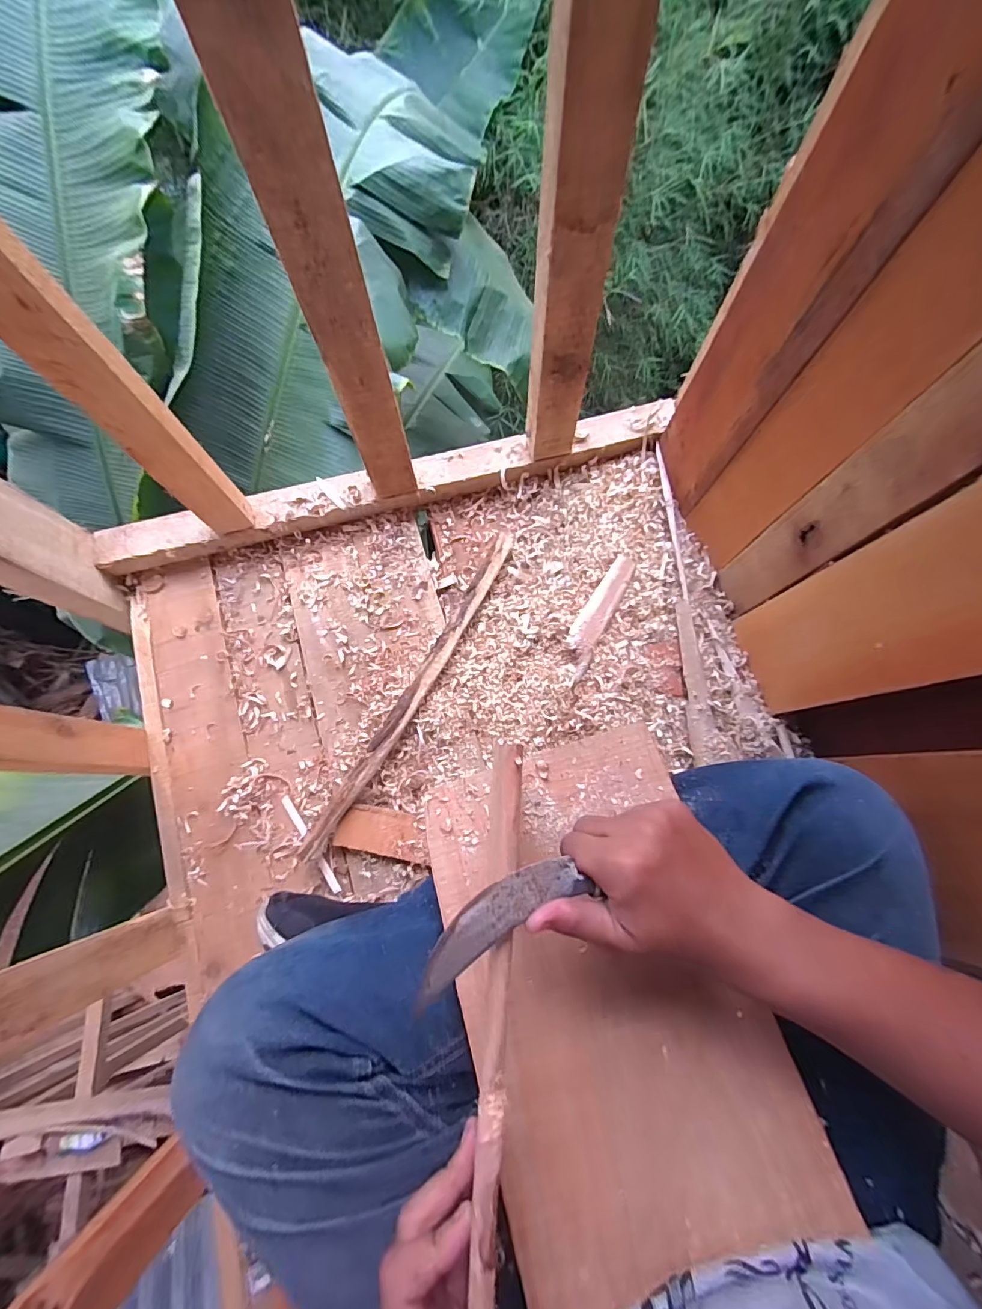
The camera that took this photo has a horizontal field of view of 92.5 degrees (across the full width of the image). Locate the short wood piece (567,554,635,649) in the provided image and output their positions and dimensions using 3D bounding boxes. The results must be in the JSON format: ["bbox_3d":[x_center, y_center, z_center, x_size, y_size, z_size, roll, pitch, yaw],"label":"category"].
[{"bbox_3d":[0.139,-0.064,0.579,0.035,0.011,0.132,31,78,8],"label":"short wood piece"}]

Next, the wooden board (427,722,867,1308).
[{"bbox_3d":[0.077,0.221,0.327,0.195,0.009,0.308,-18,67,-1],"label":"wooden board"}]

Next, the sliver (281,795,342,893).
[{"bbox_3d":[-0.201,0.212,0.526,0.010,0.004,0.121,-35,79,-6],"label":"sliver"}]

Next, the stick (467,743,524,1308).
[{"bbox_3d":[0.002,0.183,0.232,0.015,0.014,0.269,3,78,2],"label":"stick"}]

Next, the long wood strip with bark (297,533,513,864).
[{"bbox_3d":[-0.087,0.037,0.553,0.029,0.027,0.433,30,79,8],"label":"long wood strip with bark"}]

